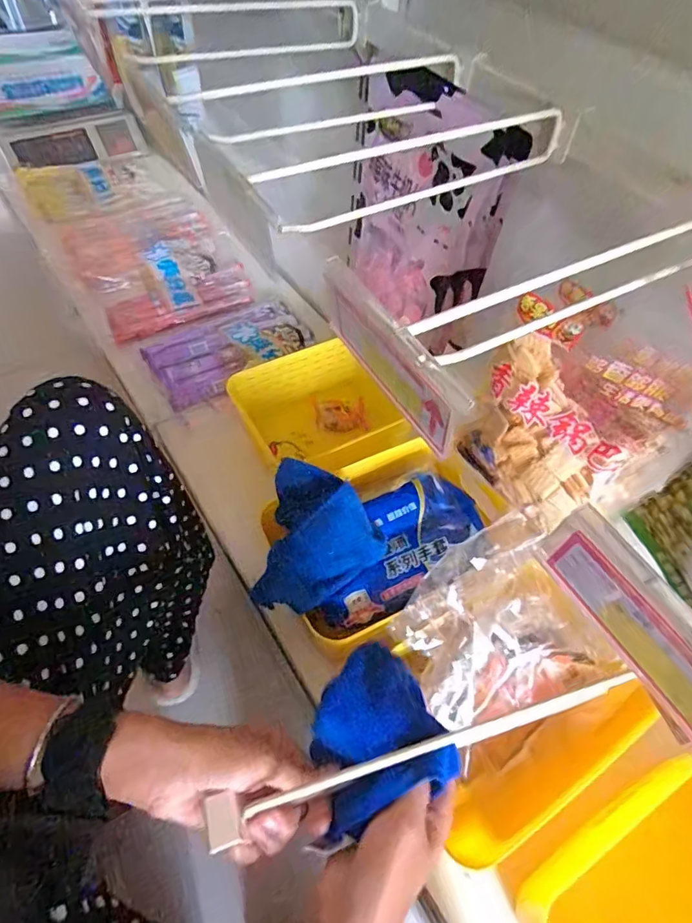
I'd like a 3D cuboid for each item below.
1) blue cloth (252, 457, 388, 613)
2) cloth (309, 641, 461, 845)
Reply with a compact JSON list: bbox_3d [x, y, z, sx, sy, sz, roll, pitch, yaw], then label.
[{"bbox_3d":[-0.025,0.085,0.601,0.135,0.053,0.173,7,55,1],"label":"blue cloth"},{"bbox_3d":[0.014,0.173,0.332,0.083,0.028,0.092,-20,59,-16],"label":"cloth"}]

